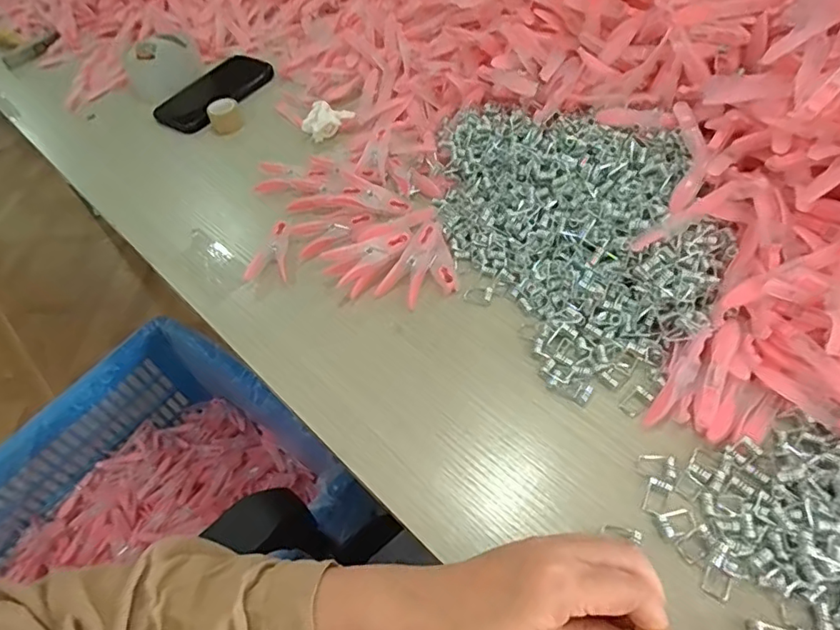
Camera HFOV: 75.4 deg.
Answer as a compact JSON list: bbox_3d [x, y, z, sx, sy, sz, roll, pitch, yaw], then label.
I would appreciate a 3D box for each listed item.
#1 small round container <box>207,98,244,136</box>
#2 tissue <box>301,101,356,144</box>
[{"bbox_3d":[-0.227,-0.232,0.633,0.034,0.026,0.036,-3,53,5],"label":"small round container"},{"bbox_3d":[-0.102,-0.217,0.604,0.057,0.029,0.029,-13,52,-2],"label":"tissue"}]

